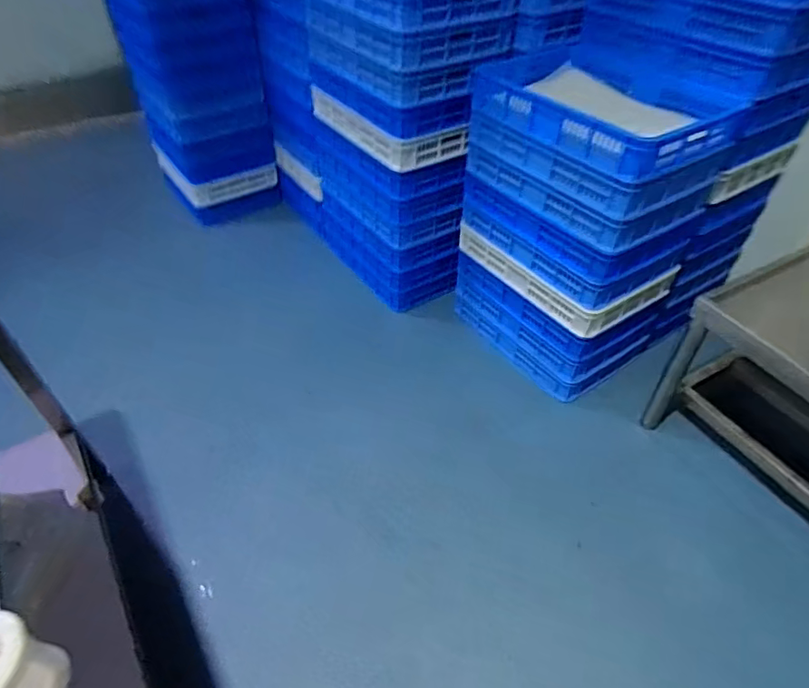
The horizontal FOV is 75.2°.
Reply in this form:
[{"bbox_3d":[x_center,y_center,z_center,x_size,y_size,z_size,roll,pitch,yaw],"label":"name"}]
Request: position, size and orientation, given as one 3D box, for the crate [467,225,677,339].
[{"bbox_3d":[0.495,-0.276,1.643,0.368,0.125,0.554,-27,54,-22],"label":"crate"}]

